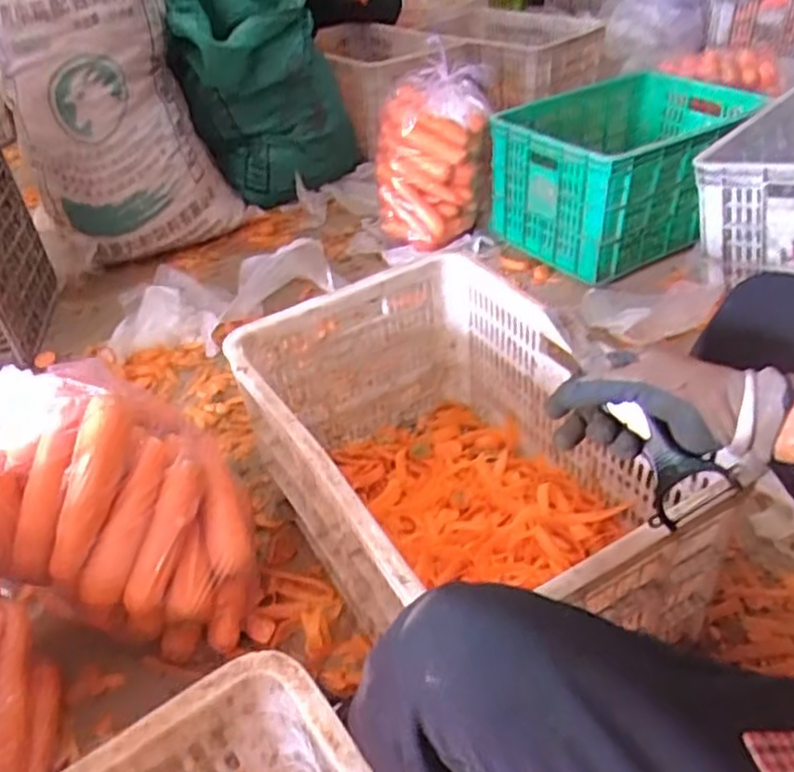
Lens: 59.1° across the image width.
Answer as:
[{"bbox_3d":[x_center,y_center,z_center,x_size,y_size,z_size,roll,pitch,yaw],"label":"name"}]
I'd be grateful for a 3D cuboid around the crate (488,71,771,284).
[{"bbox_3d":[0.494,-0.481,1.505,0.550,0.230,0.383,-28,44,-26],"label":"crate"}]

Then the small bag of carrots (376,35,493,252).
[{"bbox_3d":[0.078,-0.475,1.495,0.239,0.332,0.216,-3,38,3],"label":"small bag of carrots"}]

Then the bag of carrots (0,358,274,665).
[{"bbox_3d":[-0.338,0.129,0.834,0.361,0.250,0.241,5,40,13],"label":"bag of carrots"}]

